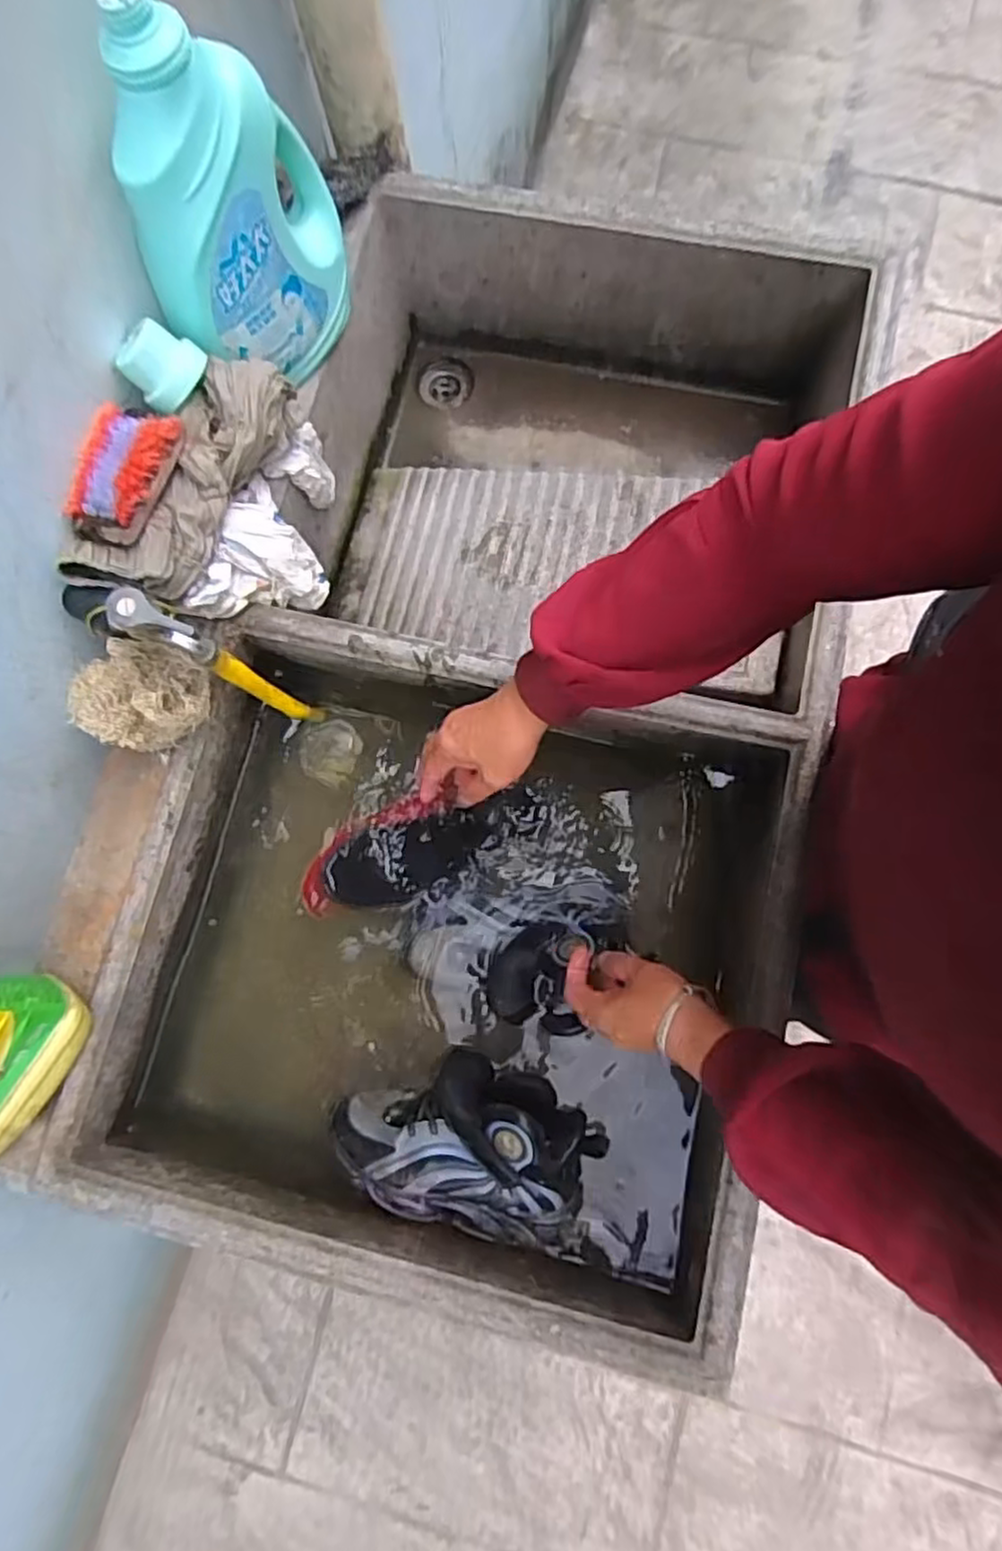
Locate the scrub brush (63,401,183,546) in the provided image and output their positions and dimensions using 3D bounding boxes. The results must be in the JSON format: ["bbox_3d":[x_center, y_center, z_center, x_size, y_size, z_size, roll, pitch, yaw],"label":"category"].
[{"bbox_3d":[-0.289,-0.233,0.538,0.056,0.031,0.112,14,80,6],"label":"scrub brush"}]

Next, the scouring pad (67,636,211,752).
[{"bbox_3d":[-0.293,-0.064,0.585,0.089,0.066,0.084,-15,78,0],"label":"scouring pad"}]

